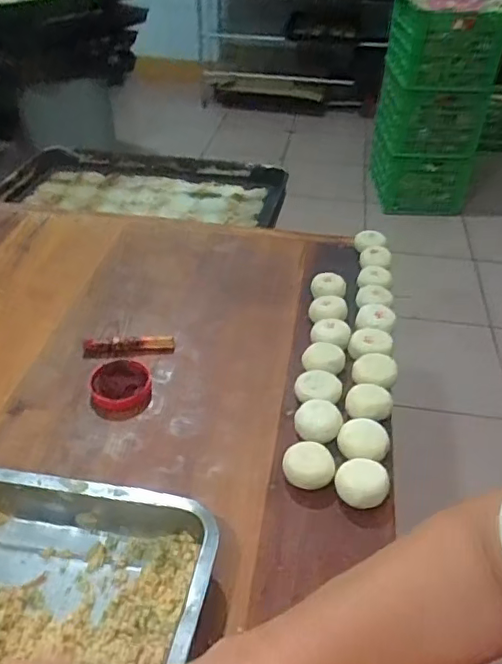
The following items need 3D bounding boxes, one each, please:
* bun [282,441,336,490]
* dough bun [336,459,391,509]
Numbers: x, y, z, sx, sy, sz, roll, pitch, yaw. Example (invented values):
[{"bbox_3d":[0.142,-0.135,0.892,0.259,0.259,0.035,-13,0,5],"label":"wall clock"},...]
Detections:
[{"bbox_3d":[0.057,0.132,0.561,0.049,0.022,0.049,6,40,5],"label":"bun"},{"bbox_3d":[0.106,0.144,0.542,0.048,0.023,0.041,16,42,16],"label":"dough bun"}]

